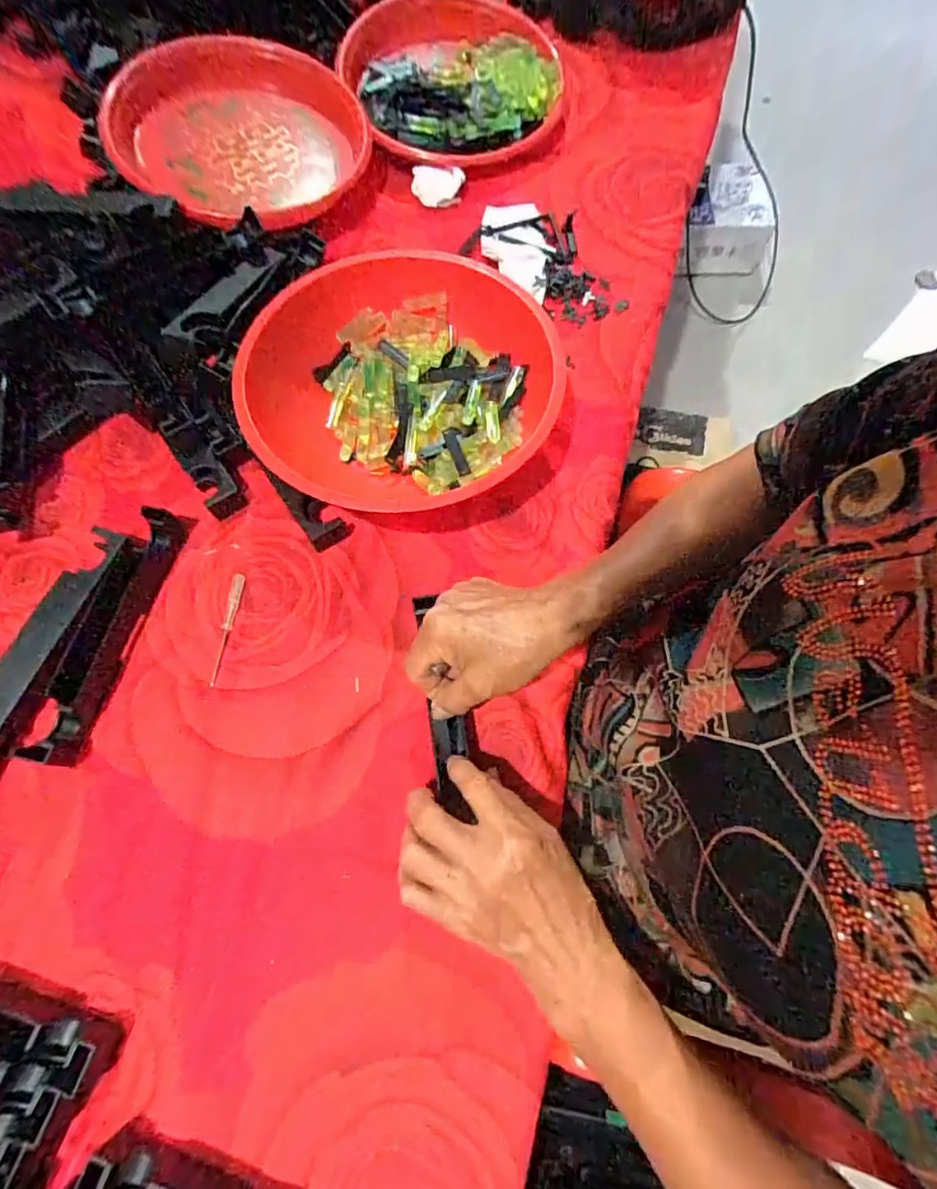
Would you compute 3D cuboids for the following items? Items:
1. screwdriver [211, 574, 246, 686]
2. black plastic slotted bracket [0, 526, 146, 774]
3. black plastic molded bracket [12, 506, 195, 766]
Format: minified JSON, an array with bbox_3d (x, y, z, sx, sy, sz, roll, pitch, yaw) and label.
[{"bbox_3d":[-0.183,0.025,0.400,0.010,0.008,0.089,1,71,2],"label":"screwdriver"},{"bbox_3d":[-0.312,0.038,0.387,0.032,0.021,0.195,19,72,8],"label":"black plastic slotted bracket"},{"bbox_3d":[-0.263,0.021,0.384,0.028,0.029,0.195,11,71,6],"label":"black plastic molded bracket"}]

